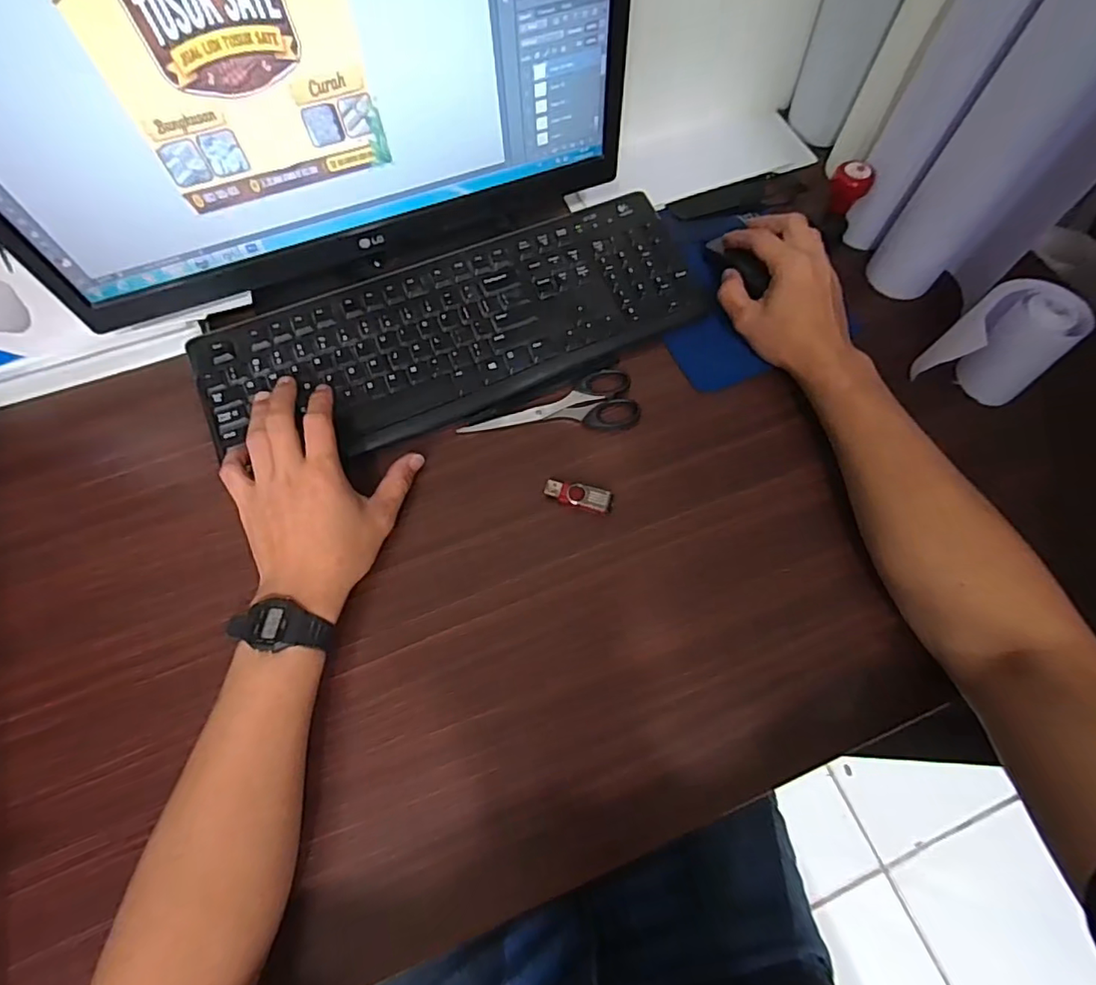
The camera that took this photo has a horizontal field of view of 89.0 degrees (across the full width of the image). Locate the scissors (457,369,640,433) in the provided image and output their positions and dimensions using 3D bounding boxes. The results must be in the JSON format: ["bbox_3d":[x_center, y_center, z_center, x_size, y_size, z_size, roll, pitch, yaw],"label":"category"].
[{"bbox_3d":[0.002,-0.069,0.480,0.150,0.010,0.058,-12,72,-5],"label":"scissors"}]

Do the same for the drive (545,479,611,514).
[{"bbox_3d":[0.024,0.002,0.444,0.052,0.008,0.018,15,72,4],"label":"drive"}]

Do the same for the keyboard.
[{"bbox_3d":[-0.076,-0.146,0.498,0.441,0.016,0.156,-19,73,-8],"label":"keyboard"}]

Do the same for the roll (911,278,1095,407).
[{"bbox_3d":[0.365,-0.114,0.455,0.072,0.095,0.076,0,66,0],"label":"roll"}]

